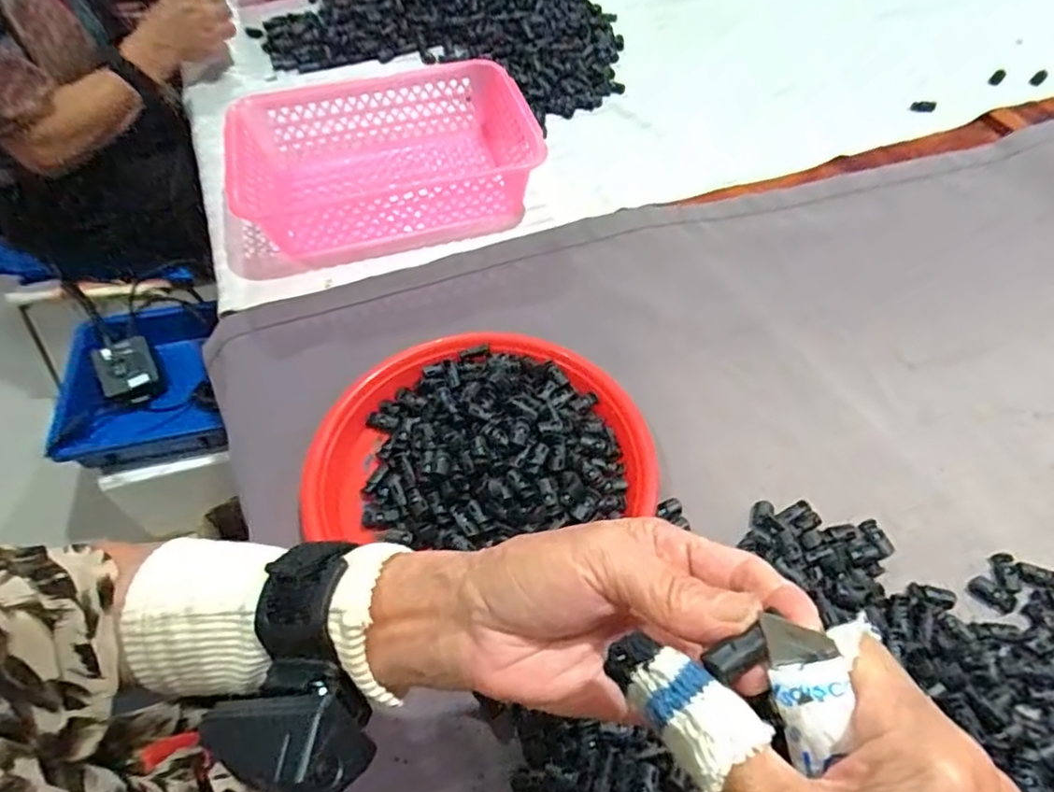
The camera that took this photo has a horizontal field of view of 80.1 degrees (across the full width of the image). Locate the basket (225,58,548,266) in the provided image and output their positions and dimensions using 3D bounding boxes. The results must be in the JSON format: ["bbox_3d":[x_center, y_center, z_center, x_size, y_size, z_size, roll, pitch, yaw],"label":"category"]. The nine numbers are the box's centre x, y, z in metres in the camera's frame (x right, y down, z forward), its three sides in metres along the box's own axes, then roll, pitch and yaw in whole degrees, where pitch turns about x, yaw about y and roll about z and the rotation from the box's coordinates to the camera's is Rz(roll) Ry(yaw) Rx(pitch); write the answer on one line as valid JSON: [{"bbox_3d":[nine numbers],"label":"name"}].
[{"bbox_3d":[-0.150,-0.264,0.695,0.320,0.085,0.230,-13,55,-7],"label":"basket"}]

